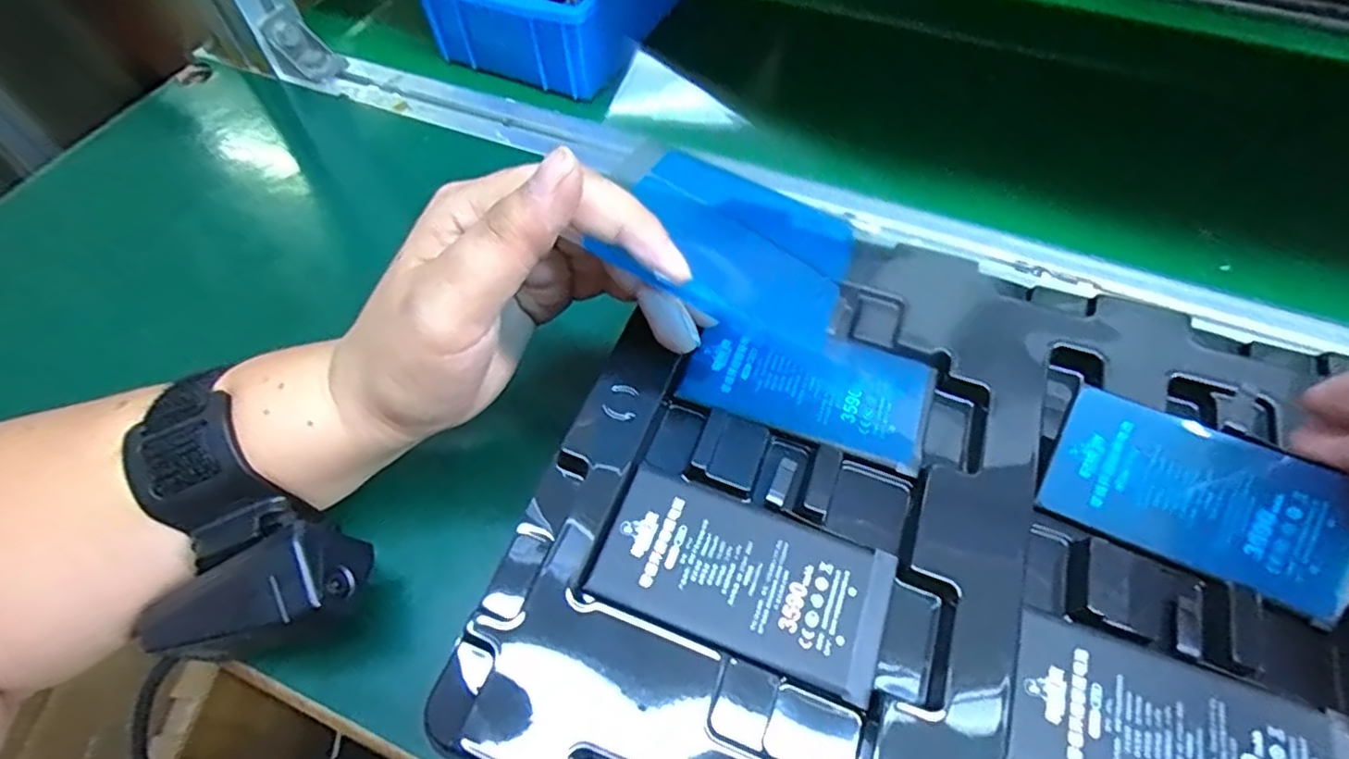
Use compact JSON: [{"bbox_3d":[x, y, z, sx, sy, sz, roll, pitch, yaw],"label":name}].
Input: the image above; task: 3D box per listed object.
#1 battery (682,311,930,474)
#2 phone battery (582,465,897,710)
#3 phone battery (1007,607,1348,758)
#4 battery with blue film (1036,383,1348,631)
[{"bbox_3d":[0.047,0.002,0.229,0.084,0.006,0.043,15,59,10],"label":"battery"},{"bbox_3d":[0.021,0.059,0.194,0.085,0.005,0.044,18,60,11],"label":"phone battery"},{"bbox_3d":[0.136,0.098,0.172,0.084,0.004,0.044,18,60,11],"label":"phone battery"},{"bbox_3d":[0.164,0.038,0.198,0.085,0.004,0.044,23,84,15],"label":"battery with blue film"}]

